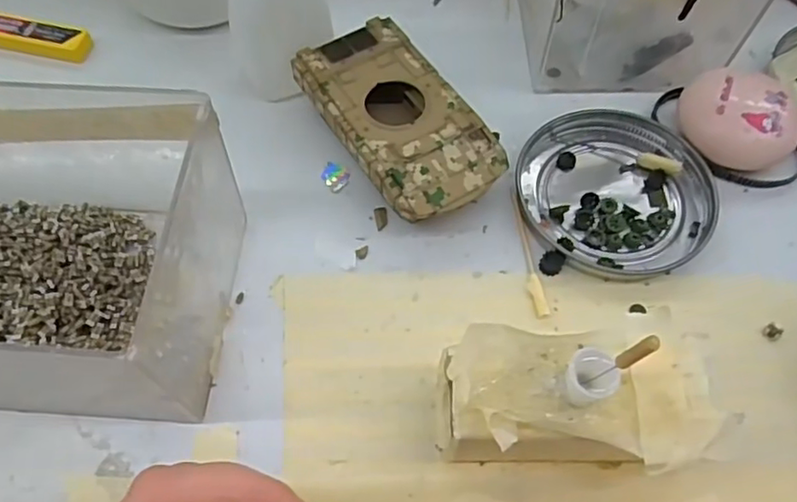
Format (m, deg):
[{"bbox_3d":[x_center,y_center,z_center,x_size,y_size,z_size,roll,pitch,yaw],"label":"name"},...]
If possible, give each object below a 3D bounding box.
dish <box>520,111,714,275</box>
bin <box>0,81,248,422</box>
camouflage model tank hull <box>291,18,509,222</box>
[{"bbox_3d":[0.089,-0.026,0.261,0.076,0.009,0.076,0,61,0],"label":"dish"},{"bbox_3d":[-0.159,-0.001,0.212,0.193,0.070,0.090,5,61,3],"label":"bin"},{"bbox_3d":[0.000,-0.052,0.266,0.052,0.025,0.095,-30,65,-15],"label":"camouflage model tank hull"}]

